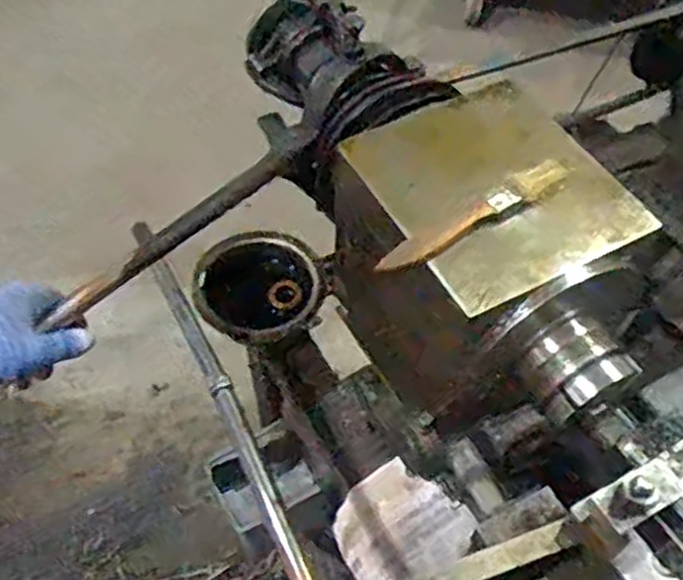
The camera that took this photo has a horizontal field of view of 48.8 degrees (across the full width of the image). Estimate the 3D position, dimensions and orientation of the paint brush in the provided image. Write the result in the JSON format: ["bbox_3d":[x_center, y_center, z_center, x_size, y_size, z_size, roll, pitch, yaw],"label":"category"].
[{"bbox_3d":[0.088,-0.049,0.491,0.152,0.012,0.021,-29,60,-20],"label":"paint brush"}]

